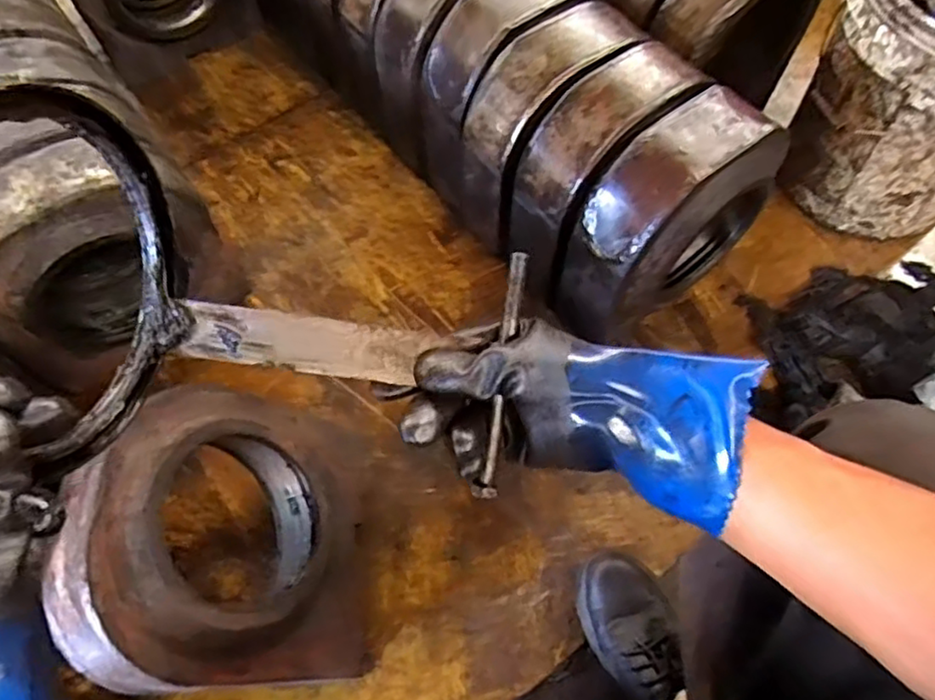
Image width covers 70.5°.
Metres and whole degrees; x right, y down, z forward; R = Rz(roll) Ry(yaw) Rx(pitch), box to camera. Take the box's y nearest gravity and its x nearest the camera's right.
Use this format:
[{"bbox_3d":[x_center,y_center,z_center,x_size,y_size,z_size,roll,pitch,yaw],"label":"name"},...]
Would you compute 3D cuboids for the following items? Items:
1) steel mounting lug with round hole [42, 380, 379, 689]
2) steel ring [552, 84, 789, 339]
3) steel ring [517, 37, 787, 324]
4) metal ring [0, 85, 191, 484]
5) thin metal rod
[{"bbox_3d":[-0.233,0.200,0.716,0.109,0.354,0.287,-21,59,34],"label":"steel mounting lug with round hole"},{"bbox_3d":[0.269,-0.175,0.878,0.273,0.266,0.132,-39,68,-17],"label":"steel ring"},{"bbox_3d":[0.188,-0.250,0.928,0.253,0.268,0.110,-39,67,-18],"label":"steel ring"},{"bbox_3d":[-0.214,-0.033,0.345,0.030,0.198,0.199,13,62,8],"label":"metal ring"},{"bbox_3d":[0.022,0.017,0.423,0.013,0.008,0.159,9,93,6],"label":"thin metal rod"}]

